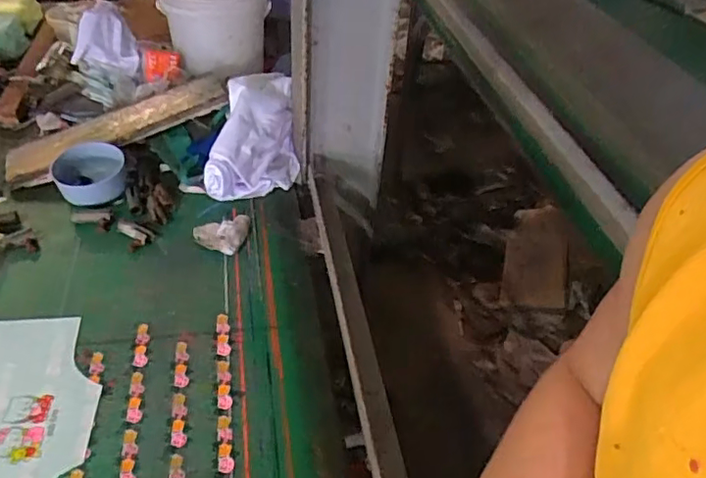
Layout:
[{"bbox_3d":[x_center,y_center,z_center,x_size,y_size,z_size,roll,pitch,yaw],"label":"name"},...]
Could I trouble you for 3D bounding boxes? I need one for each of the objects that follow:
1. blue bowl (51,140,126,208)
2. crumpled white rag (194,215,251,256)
[{"bbox_3d":[-0.428,-0.113,0.941,0.101,0.052,0.107,2,43,-2],"label":"blue bowl"},{"bbox_3d":[-0.198,-0.013,0.865,0.069,0.028,0.063,13,44,14],"label":"crumpled white rag"}]

